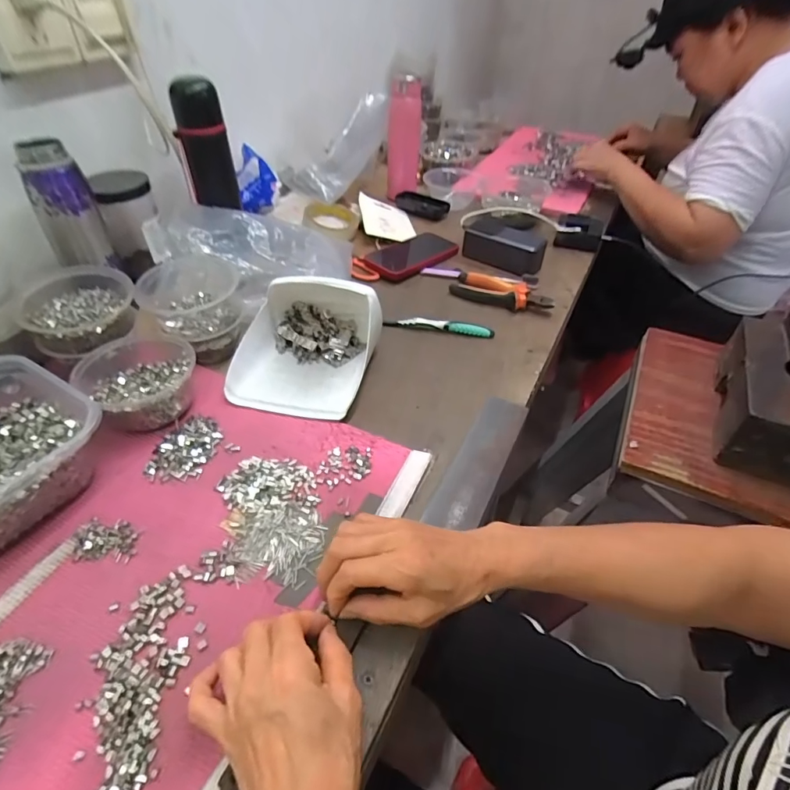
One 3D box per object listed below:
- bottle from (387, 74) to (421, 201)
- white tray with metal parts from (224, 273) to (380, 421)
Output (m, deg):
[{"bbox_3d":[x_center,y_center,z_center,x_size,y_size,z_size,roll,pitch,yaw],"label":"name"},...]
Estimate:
[{"bbox_3d":[0.017,-0.536,1.007,0.071,0.281,0.069,9,70,2],"label":"bottle"},{"bbox_3d":[-0.104,-0.070,0.555,0.159,0.080,0.180,8,44,7],"label":"white tray with metal parts"}]

